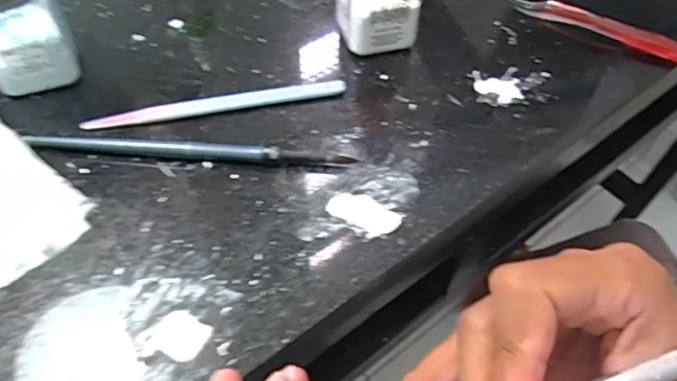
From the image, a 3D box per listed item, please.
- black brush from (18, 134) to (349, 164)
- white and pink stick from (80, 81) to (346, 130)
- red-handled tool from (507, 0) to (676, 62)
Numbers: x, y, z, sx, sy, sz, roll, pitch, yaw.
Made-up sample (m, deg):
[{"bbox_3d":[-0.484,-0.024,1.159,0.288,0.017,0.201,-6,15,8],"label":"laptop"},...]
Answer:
[{"bbox_3d":[-0.076,-0.021,0.280,0.163,0.008,0.009,5,54,2],"label":"black brush"},{"bbox_3d":[-0.066,-0.047,0.300,0.140,0.005,0.010,-9,55,-8],"label":"white and pink stick"},{"bbox_3d":[0.163,-0.123,0.375,0.188,0.020,0.018,25,57,15],"label":"red-handled tool"}]

